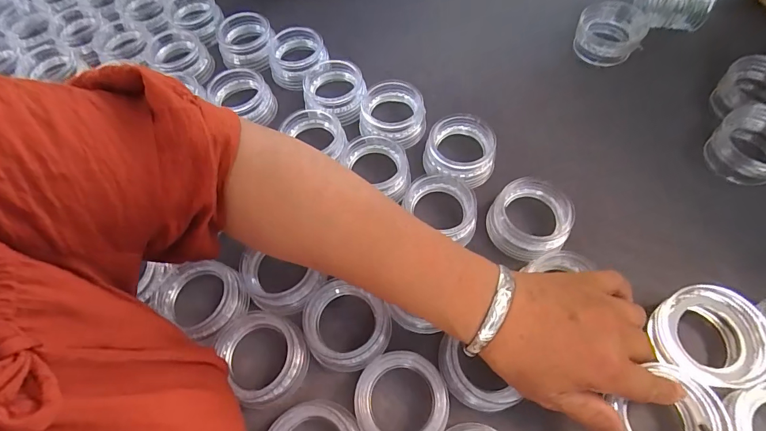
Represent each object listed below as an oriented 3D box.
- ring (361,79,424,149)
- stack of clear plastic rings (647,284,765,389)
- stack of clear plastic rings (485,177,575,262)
[{"bbox_3d":[0.010,-0.101,0.390,0.065,0.029,0.065,-1,63,2],"label":"ring"},{"bbox_3d":[0.235,0.087,0.286,0.064,0.033,0.065,30,68,16],"label":"stack of clear plastic rings"},{"bbox_3d":[0.125,0.002,0.330,0.066,0.025,0.064,-6,63,-1],"label":"stack of clear plastic rings"}]

